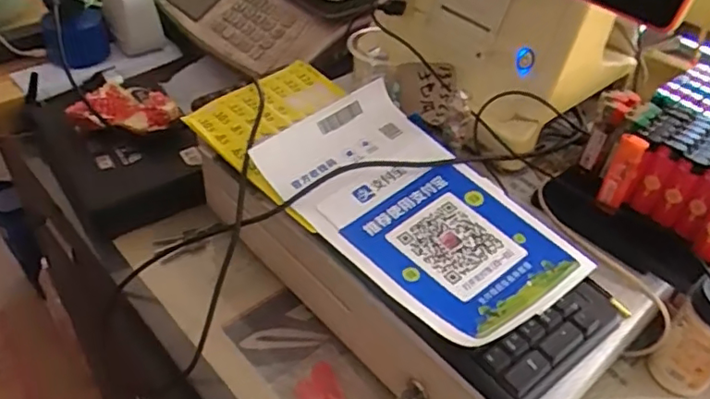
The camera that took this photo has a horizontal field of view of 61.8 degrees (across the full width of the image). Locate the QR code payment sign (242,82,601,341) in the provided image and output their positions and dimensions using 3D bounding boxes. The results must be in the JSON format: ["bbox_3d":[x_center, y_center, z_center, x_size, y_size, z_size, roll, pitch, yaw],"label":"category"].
[{"bbox_3d":[0.048,0.003,0.488,0.142,0.032,0.259,-33,57,-30],"label":"QR code payment sign"}]

